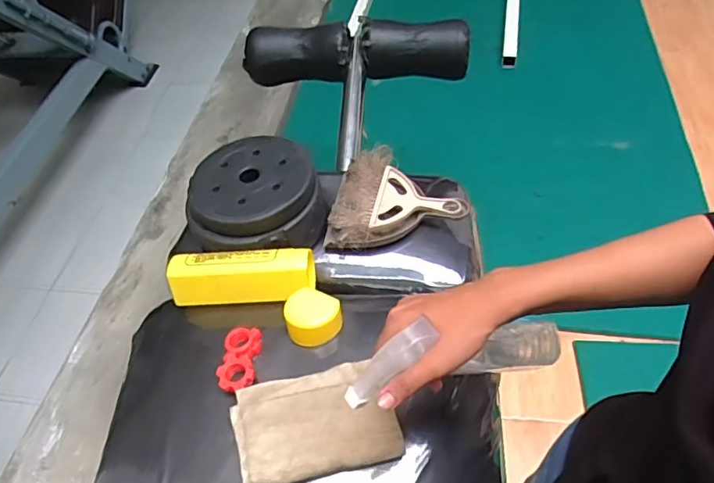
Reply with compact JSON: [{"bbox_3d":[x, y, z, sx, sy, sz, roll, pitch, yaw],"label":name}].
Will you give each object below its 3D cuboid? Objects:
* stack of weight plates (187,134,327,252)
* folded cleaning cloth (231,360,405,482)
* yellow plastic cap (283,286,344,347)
[{"bbox_3d":[-0.134,-0.057,0.758,0.191,0.094,0.179,4,52,9],"label":"stack of weight plates"},{"bbox_3d":[-0.044,0.186,0.554,0.163,0.021,0.103,-11,51,-3],"label":"folded cleaning cloth"},{"bbox_3d":[-0.053,0.085,0.640,0.064,0.035,0.066,-3,51,4],"label":"yellow plastic cap"}]

